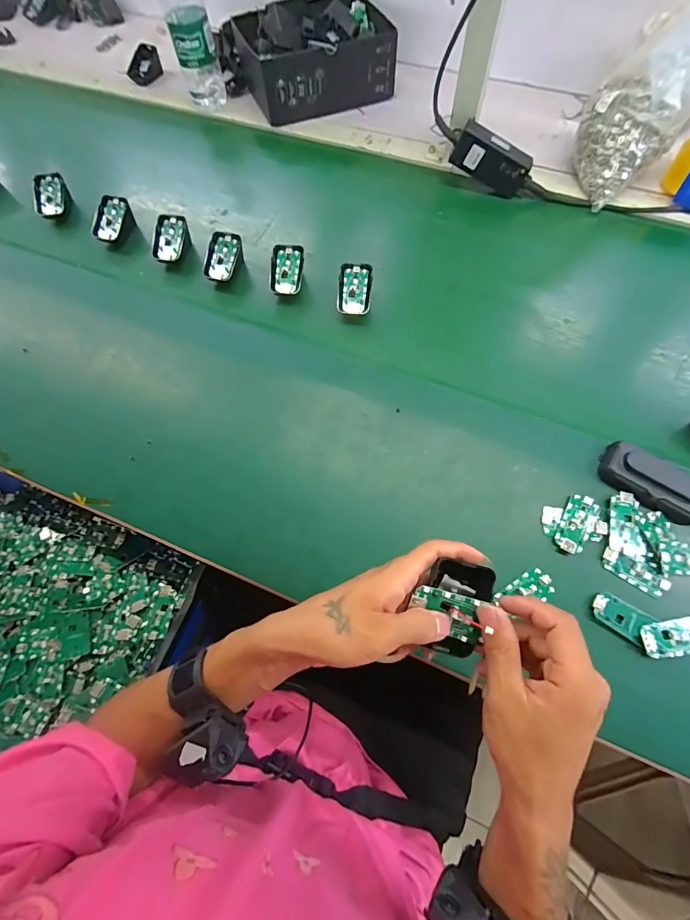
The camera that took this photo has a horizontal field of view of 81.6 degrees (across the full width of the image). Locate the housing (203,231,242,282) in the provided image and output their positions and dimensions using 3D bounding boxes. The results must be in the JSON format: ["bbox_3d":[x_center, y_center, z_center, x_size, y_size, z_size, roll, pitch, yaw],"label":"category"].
[{"bbox_3d":[-0.173,-0.283,0.568,0.045,0.040,0.070,20,70,10],"label":"housing"}]

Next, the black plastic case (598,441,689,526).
[{"bbox_3d":[0.333,0.023,0.425,0.105,0.023,0.054,30,72,13],"label":"black plastic case"}]

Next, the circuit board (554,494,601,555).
[{"bbox_3d":[0.246,0.068,0.422,0.031,0.004,0.064,28,71,13],"label":"circuit board"}]

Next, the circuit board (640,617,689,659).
[{"bbox_3d":[0.317,0.171,0.383,0.062,0.007,0.031,-9,68,-2],"label":"circuit board"}]

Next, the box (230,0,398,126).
[{"bbox_3d":[-0.043,-0.715,0.709,0.256,0.093,0.179,-22,68,-7],"label":"box"}]

